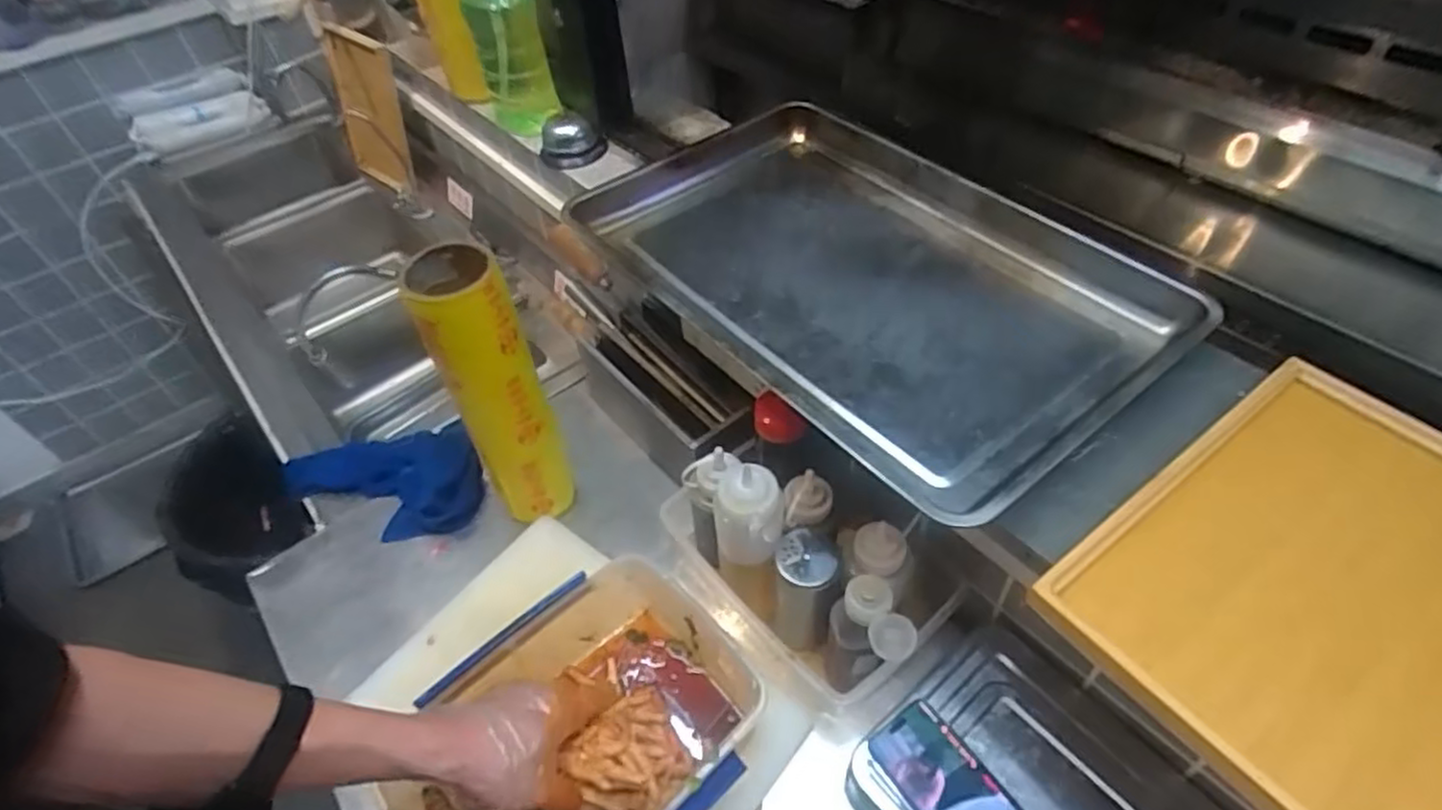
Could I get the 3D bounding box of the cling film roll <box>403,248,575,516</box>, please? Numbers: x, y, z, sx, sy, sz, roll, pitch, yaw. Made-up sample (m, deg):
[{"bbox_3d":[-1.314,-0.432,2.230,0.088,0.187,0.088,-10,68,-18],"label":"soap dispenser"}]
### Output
[{"bbox_3d":[-0.236,-0.004,0.789,0.084,0.348,0.096,-23,50,-14],"label":"cling film roll"}]

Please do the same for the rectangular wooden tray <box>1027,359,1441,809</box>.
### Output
[{"bbox_3d":[0.441,0.120,0.515,0.370,0.016,0.254,-32,53,-21],"label":"rectangular wooden tray"}]

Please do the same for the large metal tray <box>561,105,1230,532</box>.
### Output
[{"bbox_3d":[0.148,-0.146,0.775,0.370,0.061,0.575,-33,54,-22],"label":"large metal tray"}]

